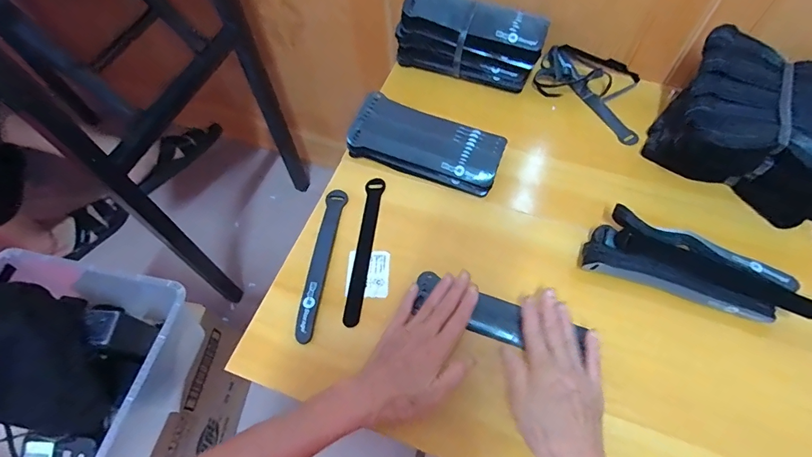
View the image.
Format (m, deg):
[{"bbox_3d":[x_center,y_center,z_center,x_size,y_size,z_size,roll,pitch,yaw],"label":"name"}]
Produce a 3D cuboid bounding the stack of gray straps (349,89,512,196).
[{"bbox_3d":[0.029,-0.116,0.560,0.196,0.037,0.093,19,64,13],"label":"stack of gray straps"}]

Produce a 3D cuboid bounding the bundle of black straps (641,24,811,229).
[{"bbox_3d":[0.439,-0.119,0.506,0.215,0.116,0.149,33,68,19],"label":"bundle of black straps"}]

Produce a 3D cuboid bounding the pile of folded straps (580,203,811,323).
[{"bbox_3d":[0.315,0.041,0.464,0.223,0.042,0.083,15,63,11],"label":"pile of folded straps"}]

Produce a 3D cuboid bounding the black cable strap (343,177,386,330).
[{"bbox_3d":[-0.051,0.022,0.512,0.022,0.006,0.198,4,62,5],"label":"black cable strap"}]

